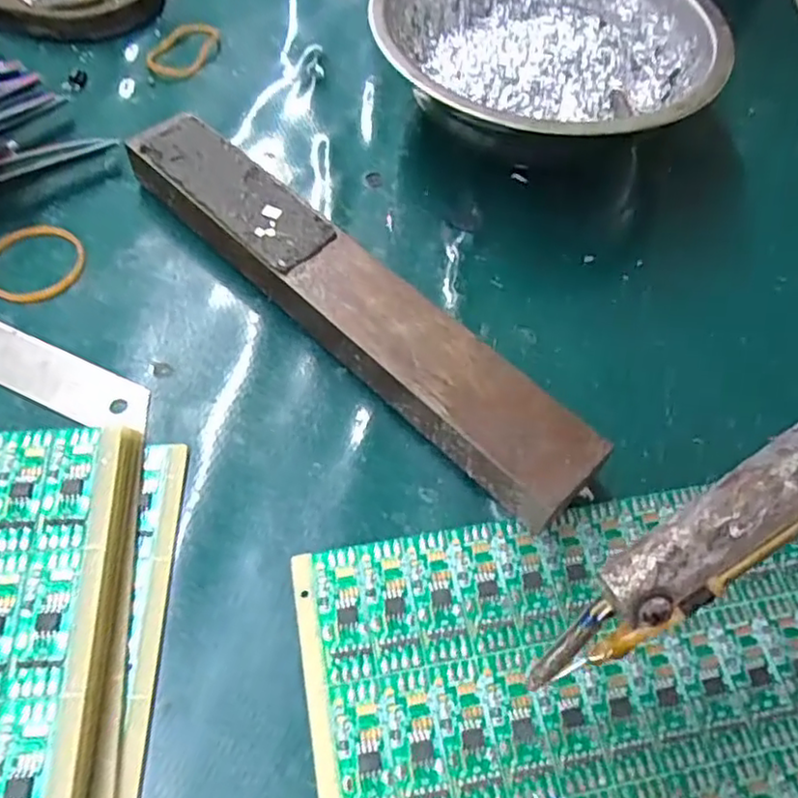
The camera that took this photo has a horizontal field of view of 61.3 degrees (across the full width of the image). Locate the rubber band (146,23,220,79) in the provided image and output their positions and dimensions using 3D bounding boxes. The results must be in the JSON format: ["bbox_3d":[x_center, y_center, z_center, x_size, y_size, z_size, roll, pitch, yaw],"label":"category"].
[{"bbox_3d":[-0.093,-0.152,0.293,0.023,0.004,0.038,20,60,9],"label":"rubber band"}]

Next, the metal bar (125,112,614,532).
[{"bbox_3d":[-0.020,-0.030,0.210,0.033,0.019,0.184,-40,68,-23],"label":"metal bar"}]

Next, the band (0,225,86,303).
[{"bbox_3d":[-0.122,-0.046,0.224,0.033,0.004,0.032,2,59,-3],"label":"band"}]

